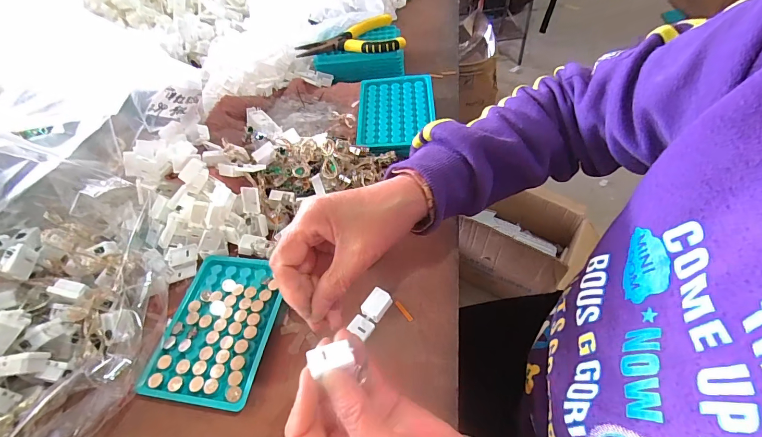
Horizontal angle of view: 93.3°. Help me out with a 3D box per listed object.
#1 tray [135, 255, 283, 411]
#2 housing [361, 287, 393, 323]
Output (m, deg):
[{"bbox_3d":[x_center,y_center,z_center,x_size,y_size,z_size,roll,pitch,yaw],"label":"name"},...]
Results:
[{"bbox_3d":[-0.143,0.093,0.322,0.093,0.013,0.130,5,53,9],"label":"tray"},{"bbox_3d":[-0.004,0.076,0.317,0.020,0.010,0.025,28,60,24],"label":"housing"}]

